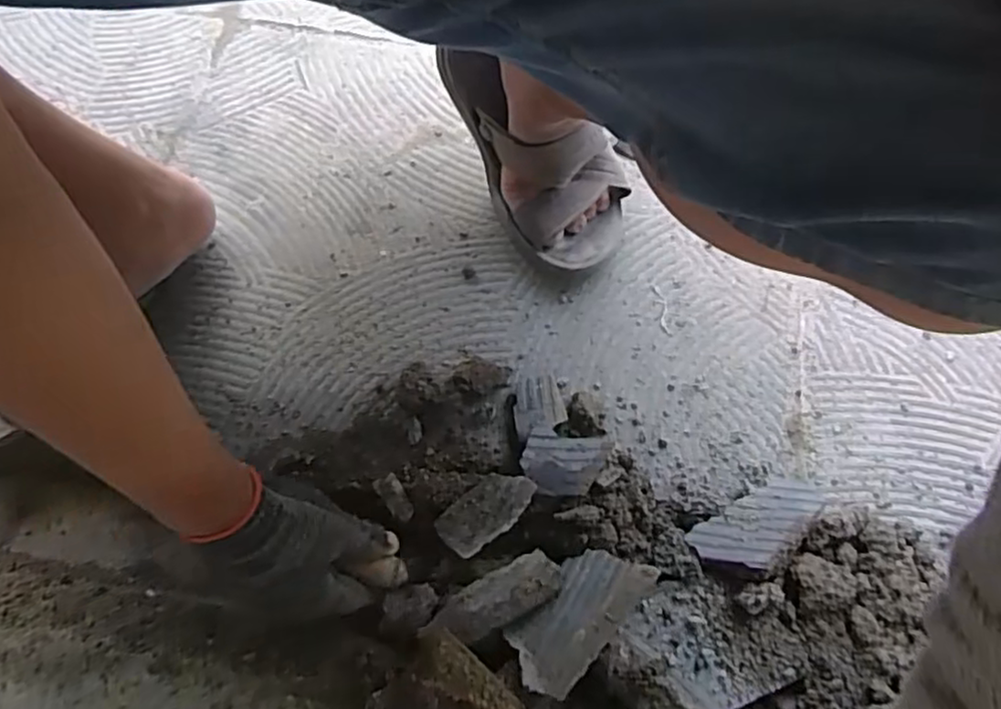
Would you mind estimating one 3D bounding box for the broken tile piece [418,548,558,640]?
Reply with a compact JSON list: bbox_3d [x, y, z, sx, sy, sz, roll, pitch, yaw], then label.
[{"bbox_3d":[-0.005,0.181,0.500,0.100,0.020,0.036,-26,70,-11],"label":"broken tile piece"}]

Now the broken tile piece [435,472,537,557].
[{"bbox_3d":[-0.011,0.116,0.509,0.075,0.004,0.038,-39,75,-11],"label":"broken tile piece"}]

